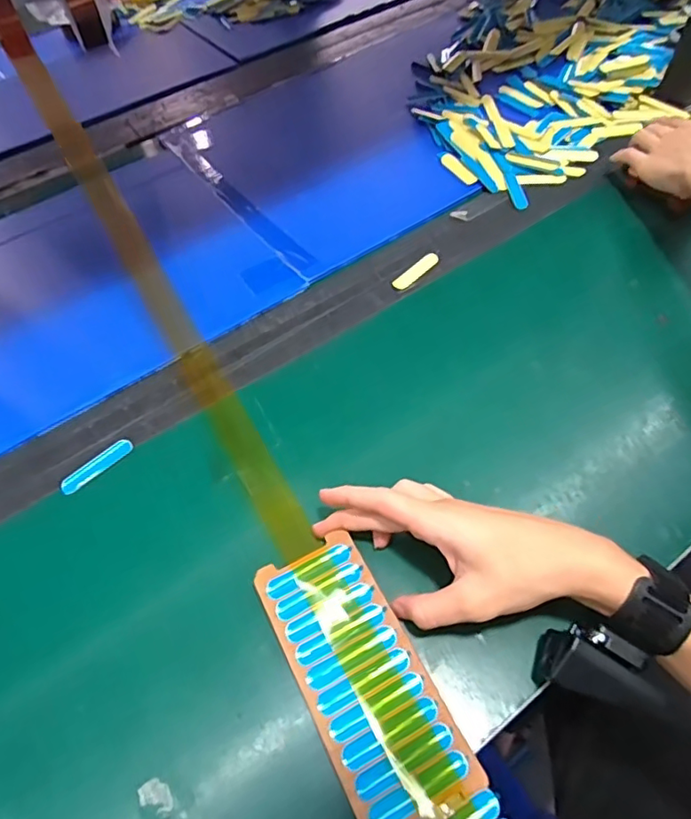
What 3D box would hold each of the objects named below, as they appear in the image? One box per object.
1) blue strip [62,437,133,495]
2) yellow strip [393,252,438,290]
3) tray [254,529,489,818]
[{"bbox_3d":[-0.208,0.046,0.454,0.063,0.004,0.016,-39,62,-20],"label":"blue strip"},{"bbox_3d":[0.073,-0.142,0.556,0.016,0.004,0.061,38,67,25],"label":"yellow strip"},{"bbox_3d":[0.009,0.163,0.339,0.073,0.010,0.168,-26,58,-13],"label":"tray"}]

